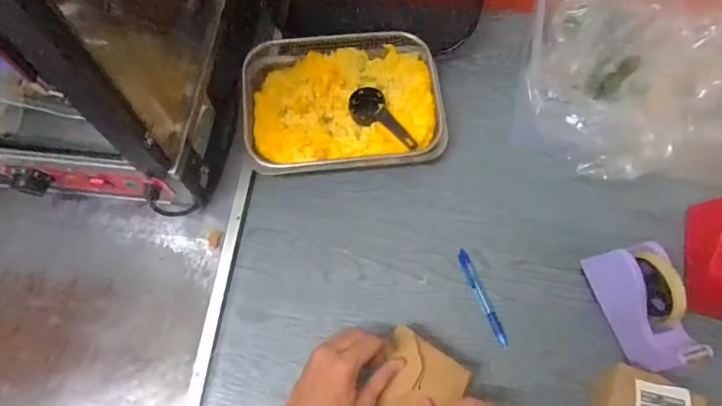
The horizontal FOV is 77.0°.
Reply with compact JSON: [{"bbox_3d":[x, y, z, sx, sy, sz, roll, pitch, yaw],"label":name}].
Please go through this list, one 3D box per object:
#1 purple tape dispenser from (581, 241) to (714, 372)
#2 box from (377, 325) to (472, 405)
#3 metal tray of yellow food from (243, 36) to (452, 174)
[{"bbox_3d":[0.351,0.125,0.561,0.065,0.095,0.145,-11,68,-5],"label":"purple tape dispenser"},{"bbox_3d":[0.061,0.208,0.514,0.095,0.015,0.098,32,74,13],"label":"box"},{"bbox_3d":[-0.026,-0.152,0.695,0.293,0.053,0.219,-2,68,-1],"label":"metal tray of yellow food"}]

